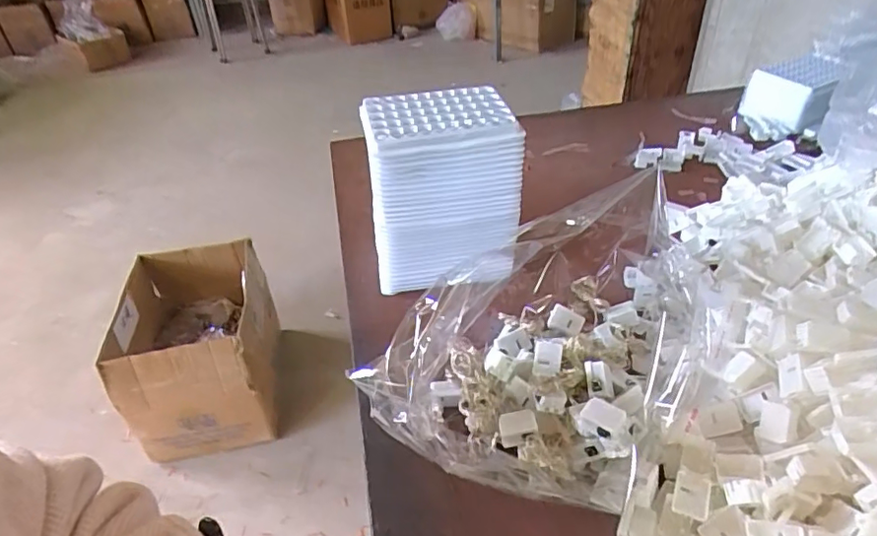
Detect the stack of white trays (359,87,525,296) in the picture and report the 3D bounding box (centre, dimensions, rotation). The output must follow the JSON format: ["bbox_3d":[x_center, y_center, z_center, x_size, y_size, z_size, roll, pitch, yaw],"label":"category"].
[{"bbox_3d":[0.000,-0.071,0.526,0.127,0.155,0.098,-13,39,-10],"label":"stack of white trays"}]

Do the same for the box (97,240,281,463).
[{"bbox_3d":[-0.548,0.183,1.285,0.314,0.301,0.382,-11,39,-8],"label":"box"}]

